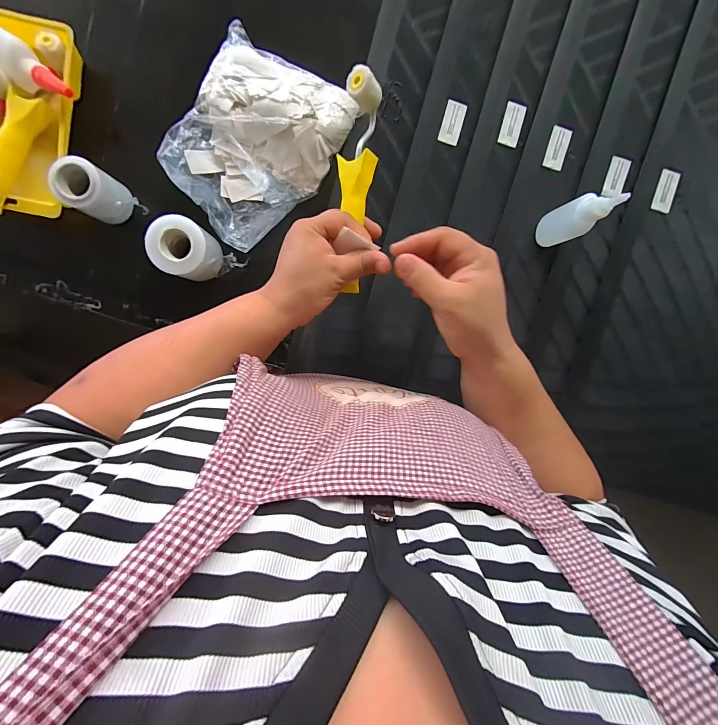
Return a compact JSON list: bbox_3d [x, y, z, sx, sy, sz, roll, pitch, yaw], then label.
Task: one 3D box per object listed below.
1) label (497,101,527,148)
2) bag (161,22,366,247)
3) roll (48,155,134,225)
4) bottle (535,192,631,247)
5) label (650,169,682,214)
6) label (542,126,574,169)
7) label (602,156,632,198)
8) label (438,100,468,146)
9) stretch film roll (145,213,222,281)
[{"bbox_3d":[0.197,-0.305,0.429,0.025,0.004,0.050,14,98,2],"label":"label"},{"bbox_3d":[-0.120,-0.253,0.396,0.162,0.044,0.215,26,93,-5],"label":"bag"},{"bbox_3d":[-0.294,-0.189,0.374,0.051,0.057,0.049,0,95,-3],"label":"roll"},{"bbox_3d":[0.251,-0.167,0.389,0.033,0.101,0.039,-32,96,0],"label":"bottle"},{"bbox_3d":[0.399,-0.222,0.434,0.024,0.004,0.052,13,94,-4],"label":"label"},{"bbox_3d":[0.256,-0.276,0.431,0.026,0.004,0.050,15,96,2],"label":"label"},{"bbox_3d":[0.333,-0.238,0.433,0.024,0.004,0.050,17,94,-4],"label":"label"},{"bbox_3d":[0.120,-0.306,0.428,0.027,0.004,0.051,15,94,-4],"label":"label"},{"bbox_3d":[-0.201,-0.130,0.390,0.061,0.055,0.061,0,95,-3],"label":"stretch film roll"}]

